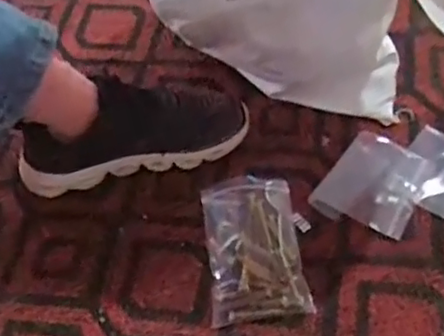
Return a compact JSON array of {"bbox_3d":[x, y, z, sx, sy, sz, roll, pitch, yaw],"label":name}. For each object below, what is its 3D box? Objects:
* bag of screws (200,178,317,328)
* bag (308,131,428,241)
[{"bbox_3d":[0.032,0.079,0.644,0.092,0.021,0.148,-8,55,-2],"label":"bag of screws"},{"bbox_3d":[0.162,0.011,0.682,0.097,0.017,0.114,22,59,18],"label":"bag"}]

